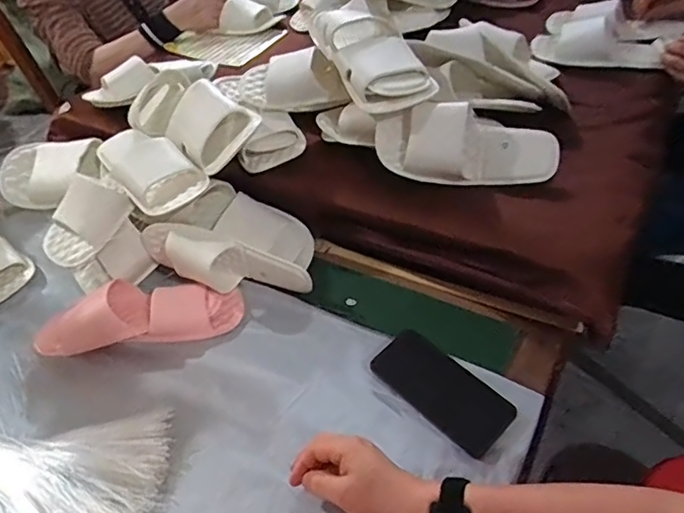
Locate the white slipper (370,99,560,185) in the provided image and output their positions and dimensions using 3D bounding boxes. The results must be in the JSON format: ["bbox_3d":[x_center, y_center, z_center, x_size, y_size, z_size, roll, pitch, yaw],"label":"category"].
[{"bbox_3d":[0.167,-0.150,0.746,0.239,0.106,0.047,6,9,10],"label":"white slipper"}]

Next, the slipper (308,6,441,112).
[{"bbox_3d":[0.041,-0.295,0.803,0.109,0.066,0.250,-18,45,-11],"label":"slipper"}]

